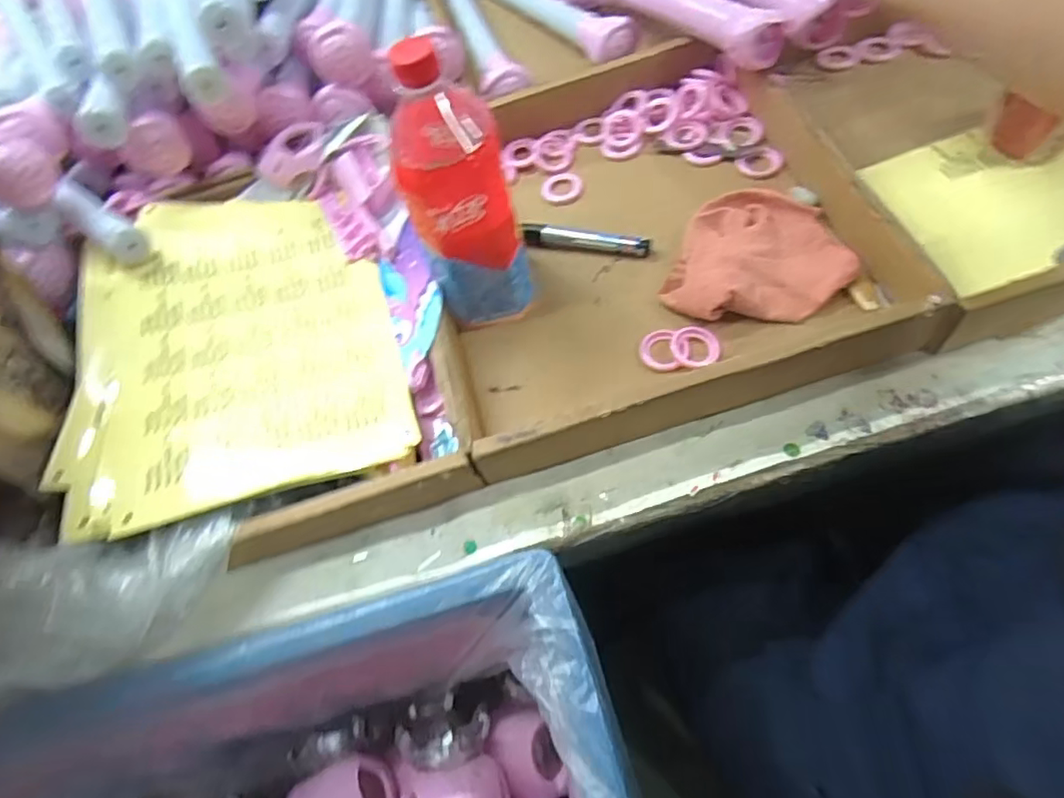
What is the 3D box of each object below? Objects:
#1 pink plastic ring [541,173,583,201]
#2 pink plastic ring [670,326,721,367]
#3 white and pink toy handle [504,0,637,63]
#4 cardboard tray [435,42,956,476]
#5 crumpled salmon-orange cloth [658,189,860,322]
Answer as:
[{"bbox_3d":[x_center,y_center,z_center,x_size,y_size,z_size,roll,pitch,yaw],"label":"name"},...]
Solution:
[{"bbox_3d":[0.029,-0.207,0.600,0.040,0.010,0.035,-3,61,10],"label":"pink plastic ring"},{"bbox_3d":[0.128,-0.040,0.482,0.037,0.009,0.034,-5,61,9],"label":"pink plastic ring"},{"bbox_3d":[0.012,-0.461,0.712,0.045,0.049,0.315,-35,61,-8],"label":"white and pink toy handle"},{"bbox_3d":[0.087,-0.159,0.527,0.366,0.053,0.379,-17,60,2],"label":"cardboard tray"},{"bbox_3d":[0.188,-0.114,0.506,0.128,0.032,0.139,19,67,20],"label":"crumpled salmon-orange cloth"}]

